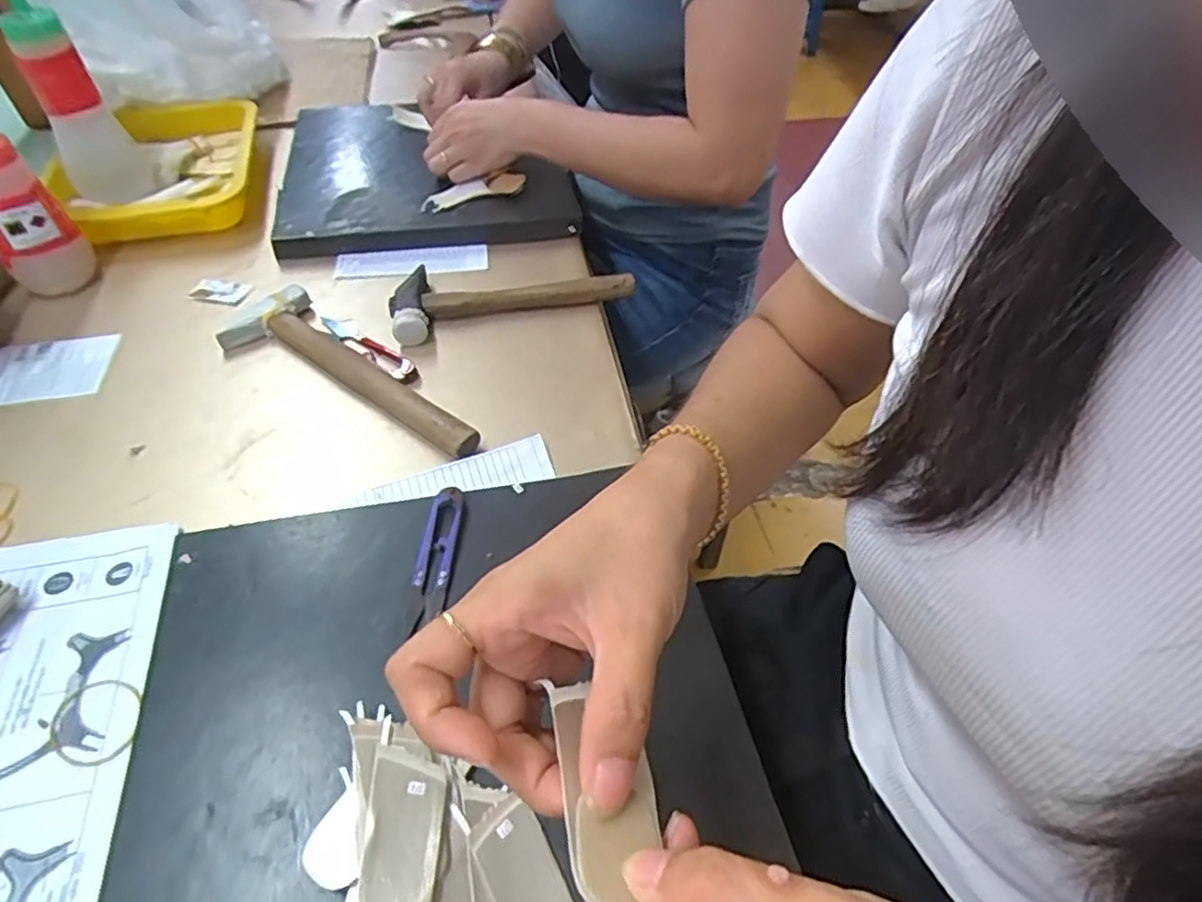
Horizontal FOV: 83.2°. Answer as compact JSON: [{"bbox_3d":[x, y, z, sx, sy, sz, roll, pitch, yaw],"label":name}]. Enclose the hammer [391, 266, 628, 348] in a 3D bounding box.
[{"bbox_3d":[-0.086,-0.153,0.617,0.214,0.023,0.087,-16,50,-15],"label":"hammer"}]

